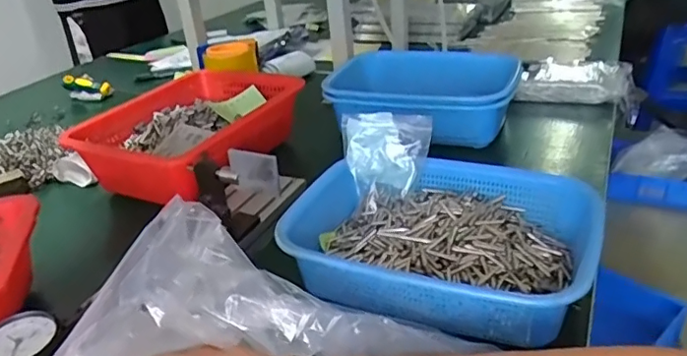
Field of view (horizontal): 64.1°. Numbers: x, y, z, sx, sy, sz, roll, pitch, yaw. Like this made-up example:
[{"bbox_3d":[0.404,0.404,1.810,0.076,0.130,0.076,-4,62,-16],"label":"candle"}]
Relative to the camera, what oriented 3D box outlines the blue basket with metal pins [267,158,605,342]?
[{"bbox_3d":[0.090,0.058,0.538,0.278,0.064,0.203,9,31,24],"label":"blue basket with metal pins"}]

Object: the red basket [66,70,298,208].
[{"bbox_3d":[-0.216,-0.067,0.806,0.242,0.083,0.301,6,30,19],"label":"red basket"}]

